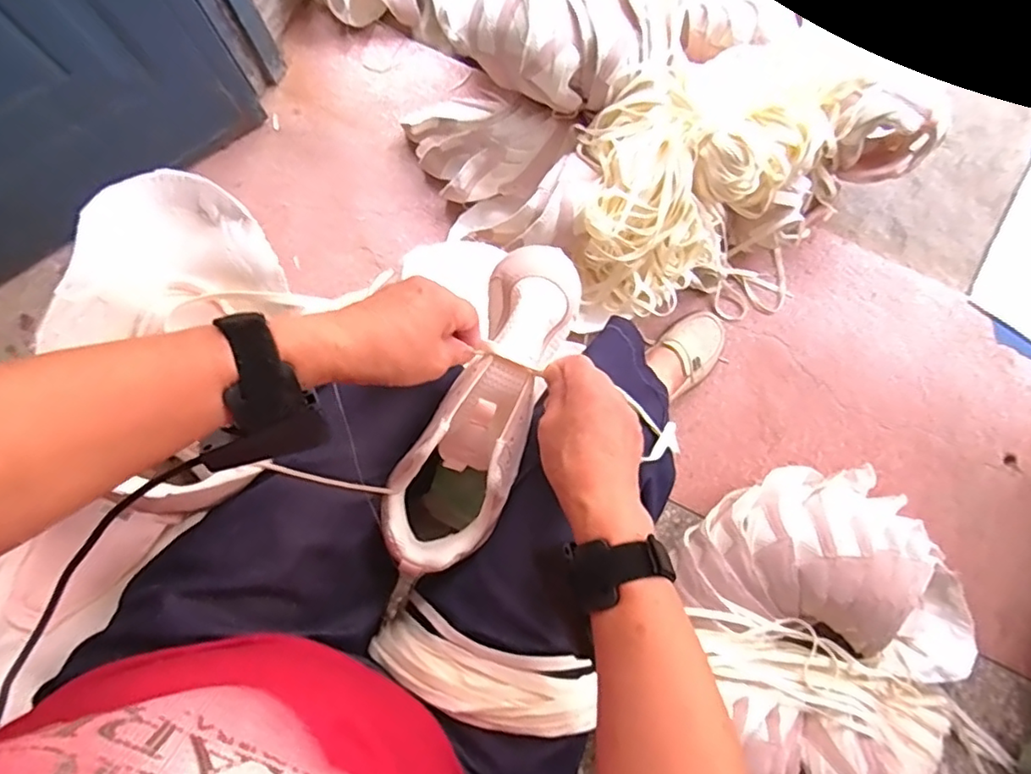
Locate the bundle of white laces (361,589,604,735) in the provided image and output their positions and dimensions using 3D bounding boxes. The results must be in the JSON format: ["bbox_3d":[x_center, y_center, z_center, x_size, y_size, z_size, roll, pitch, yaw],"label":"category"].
[{"bbox_3d":[-0.033,0.195,0.418,0.172,0.052,0.054,9,79,23],"label":"bundle of white laces"}]

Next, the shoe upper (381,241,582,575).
[{"bbox_3d":[-0.021,0.015,0.434,0.077,0.070,0.246,25,91,3],"label":"shoe upper"}]

